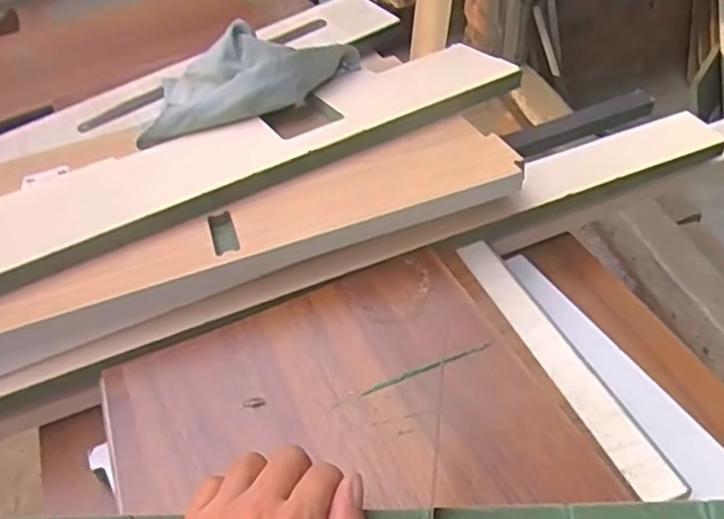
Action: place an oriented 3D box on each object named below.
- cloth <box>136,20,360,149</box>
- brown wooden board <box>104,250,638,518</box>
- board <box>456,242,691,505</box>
[{"bbox_3d":[-0.099,-0.164,0.576,0.204,0.053,0.079,-11,45,-6],"label":"cloth"},{"bbox_3d":[-0.012,0.115,0.392,0.254,0.019,0.241,-21,47,-16],"label":"brown wooden board"},{"bbox_3d":[0.128,0.062,0.436,0.029,0.009,0.222,-18,46,-13],"label":"board"}]

